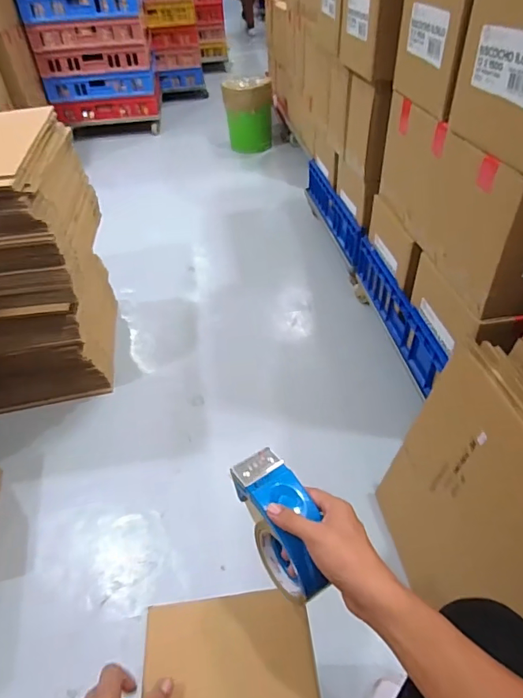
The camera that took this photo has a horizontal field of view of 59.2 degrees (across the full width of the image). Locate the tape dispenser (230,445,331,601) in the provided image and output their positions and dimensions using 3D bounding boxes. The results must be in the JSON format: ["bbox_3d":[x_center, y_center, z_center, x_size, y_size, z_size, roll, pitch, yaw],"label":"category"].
[{"bbox_3d":[0.025,0.208,0.540,0.063,0.108,0.156,-23,46,-19],"label":"tape dispenser"}]

